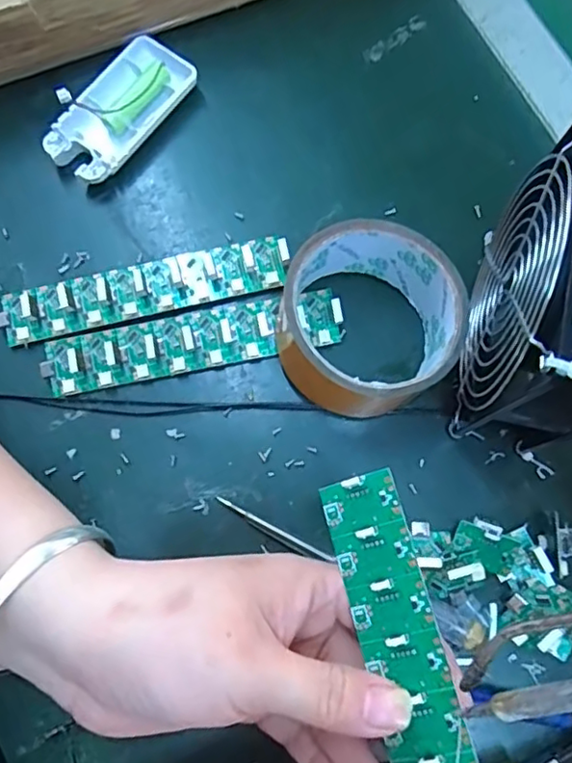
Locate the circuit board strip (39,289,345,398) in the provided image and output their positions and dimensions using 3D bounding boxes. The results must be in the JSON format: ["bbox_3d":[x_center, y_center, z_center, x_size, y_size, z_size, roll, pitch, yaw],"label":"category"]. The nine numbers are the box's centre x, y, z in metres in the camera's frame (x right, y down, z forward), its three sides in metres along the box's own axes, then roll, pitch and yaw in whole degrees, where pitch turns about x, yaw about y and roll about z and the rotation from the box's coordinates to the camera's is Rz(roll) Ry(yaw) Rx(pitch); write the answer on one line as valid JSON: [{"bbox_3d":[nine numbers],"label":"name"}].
[{"bbox_3d":[-0.050,-0.024,0.323,0.157,0.017,0.033,-11,75,-3],"label":"circuit board strip"}]

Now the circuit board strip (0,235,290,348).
[{"bbox_3d":[-0.077,-0.052,0.331,0.157,0.012,0.030,-13,75,-4],"label":"circuit board strip"}]

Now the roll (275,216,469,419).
[{"bbox_3d":[0.042,-0.029,0.307,0.092,0.053,0.089,-32,77,-8],"label":"roll"}]

